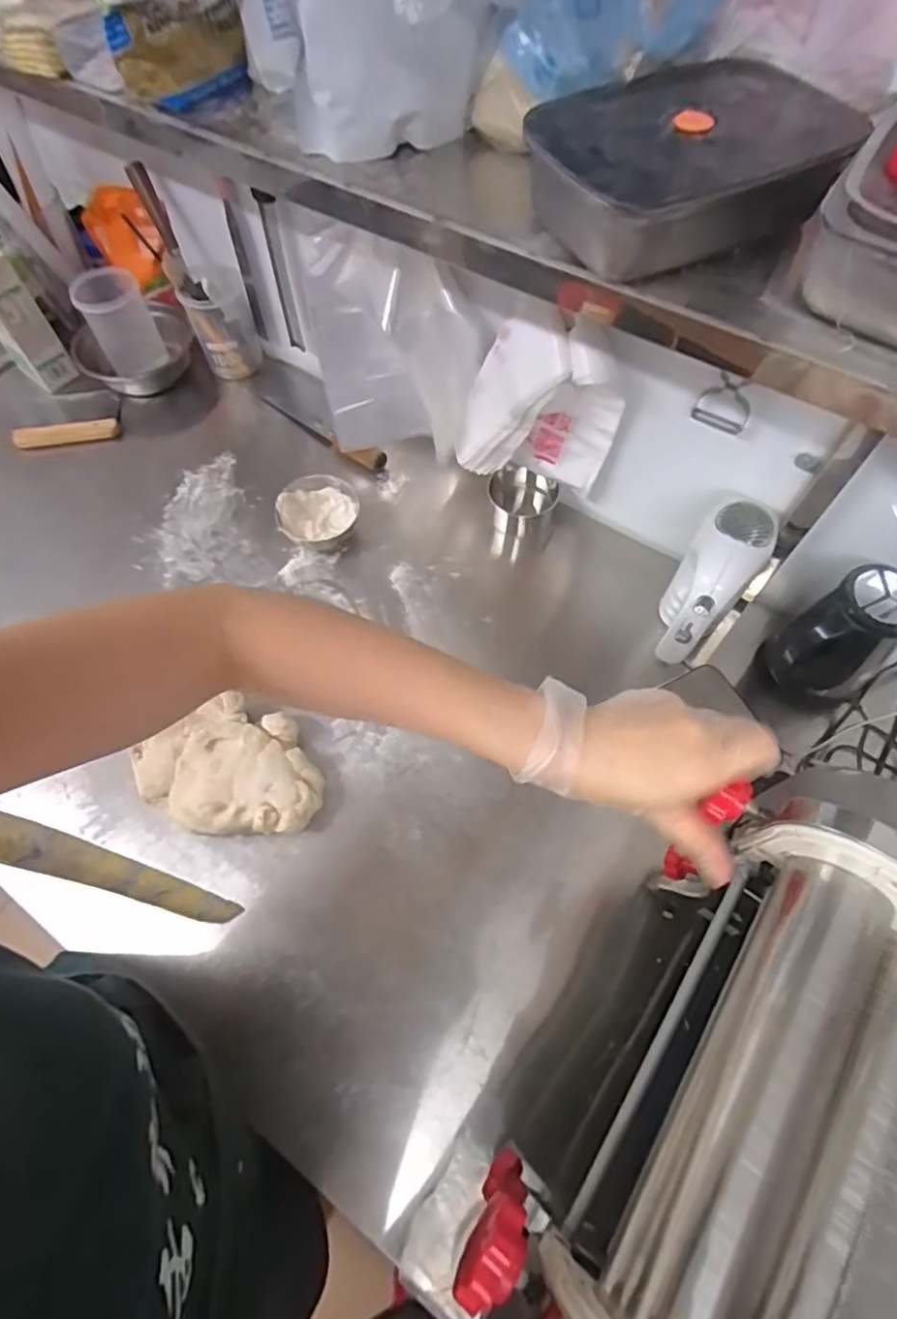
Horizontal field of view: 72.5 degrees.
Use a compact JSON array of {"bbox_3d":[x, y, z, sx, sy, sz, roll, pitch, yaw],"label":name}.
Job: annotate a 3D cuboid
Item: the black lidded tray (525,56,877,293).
[{"bbox_3d":[0.145,-0.304,0.381,0.185,0.053,0.128,-21,65,-10],"label":"black lidded tray"}]

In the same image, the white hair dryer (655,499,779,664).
[{"bbox_3d":[0.290,-0.082,0.706,0.079,0.165,0.127,35,68,17],"label":"white hair dryer"}]

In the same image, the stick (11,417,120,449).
[{"bbox_3d":[-0.593,-0.352,0.951,0.154,0.025,0.021,-11,63,-5],"label":"stick"}]

